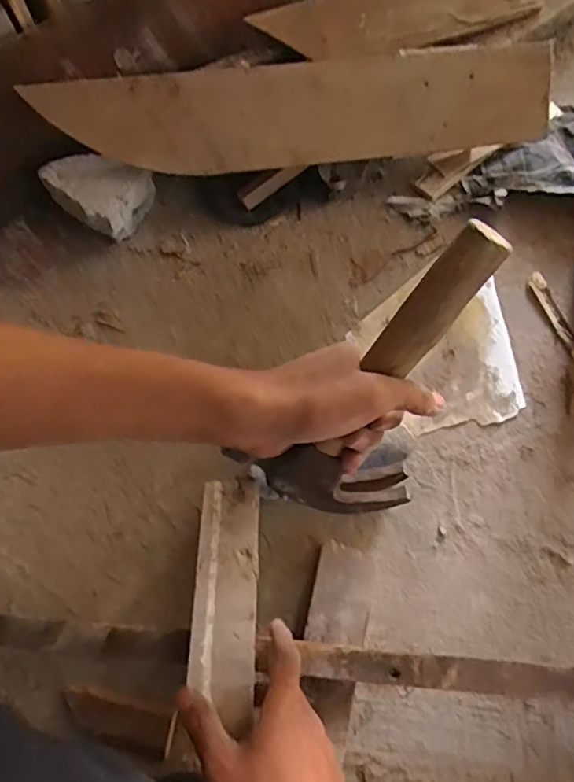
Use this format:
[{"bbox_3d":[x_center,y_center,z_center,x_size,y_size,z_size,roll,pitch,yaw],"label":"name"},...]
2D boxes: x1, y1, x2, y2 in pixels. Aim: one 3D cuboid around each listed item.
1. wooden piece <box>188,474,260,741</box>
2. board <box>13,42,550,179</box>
[{"bbox_3d":[-0.051,0.163,0.480,0.052,0.020,0.202,-2,53,1],"label":"wooden piece"},{"bbox_3d":[0.026,-0.302,0.635,0.546,0.105,0.024,-8,29,-6],"label":"board"}]

